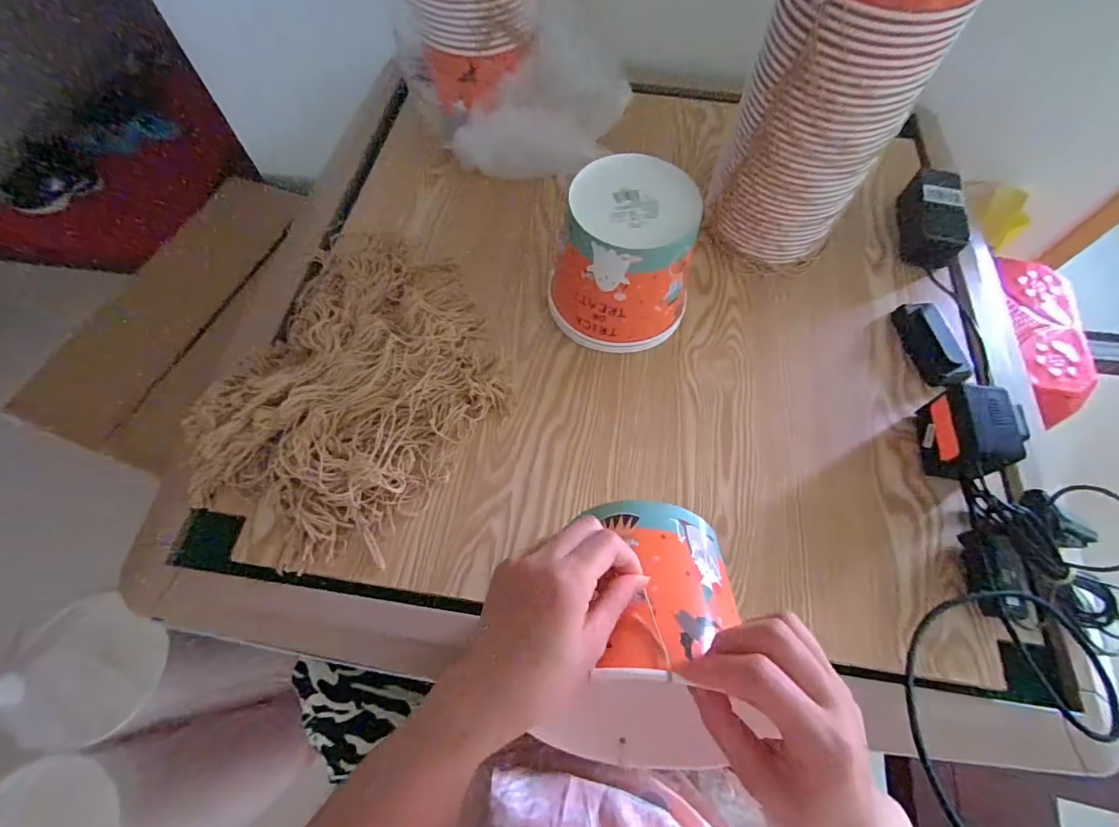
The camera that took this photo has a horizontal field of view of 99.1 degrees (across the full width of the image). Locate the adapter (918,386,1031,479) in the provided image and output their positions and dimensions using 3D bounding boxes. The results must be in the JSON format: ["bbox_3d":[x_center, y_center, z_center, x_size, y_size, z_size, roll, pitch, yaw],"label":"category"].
[{"bbox_3d":[0.415,0.022,0.477,0.061,0.074,0.089,7,64,2],"label":"adapter"}]

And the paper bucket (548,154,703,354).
[{"bbox_3d":[0.073,-0.168,0.523,0.137,0.147,0.141,1,64,-1],"label":"paper bucket"}]

